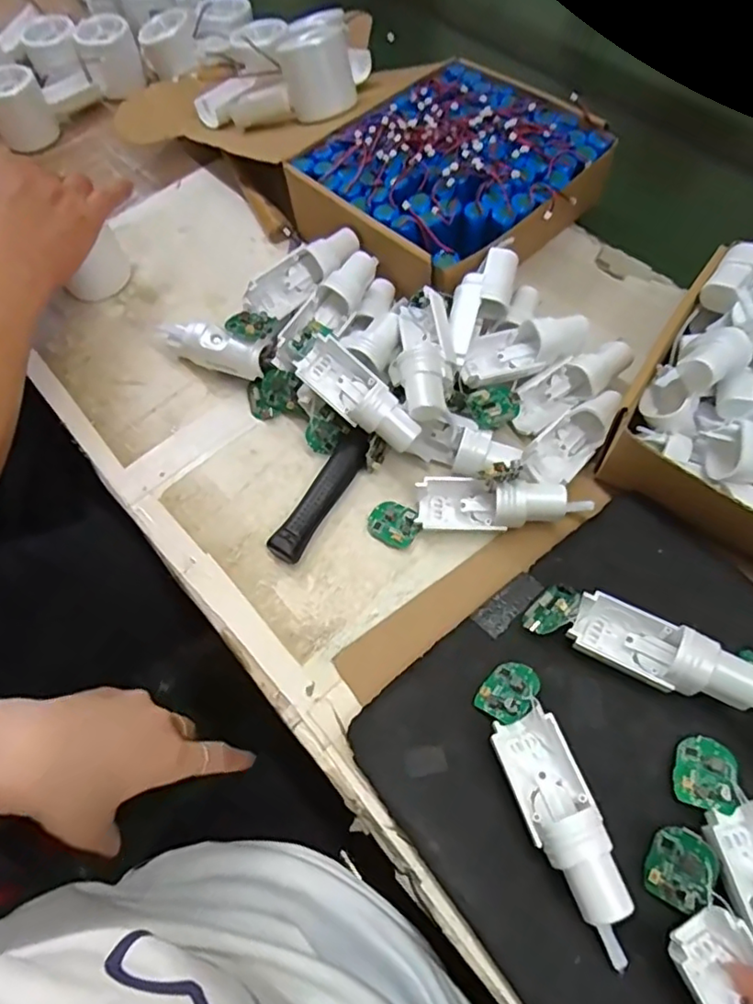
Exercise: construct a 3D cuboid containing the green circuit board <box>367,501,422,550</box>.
[{"bbox_3d":[0.012,0.014,0.405,0.035,0.006,0.028,35,69,20],"label":"green circuit board"}]

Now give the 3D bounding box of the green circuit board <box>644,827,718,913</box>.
[{"bbox_3d":[0.143,0.172,0.283,0.027,0.004,0.033,19,83,44],"label":"green circuit board"}]

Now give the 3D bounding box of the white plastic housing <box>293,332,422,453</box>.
[{"bbox_3d":[-0.011,-0.071,0.403,0.093,0.031,0.035,37,70,21],"label":"white plastic housing"}]

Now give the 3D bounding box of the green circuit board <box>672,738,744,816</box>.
[{"bbox_3d":[0.168,0.138,0.307,0.029,0.006,0.034,10,63,9],"label":"green circuit board"}]

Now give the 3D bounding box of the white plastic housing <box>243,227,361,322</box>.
[{"bbox_3d":[-0.056,-0.175,0.466,0.098,0.034,0.023,-36,65,-1],"label":"white plastic housing"}]

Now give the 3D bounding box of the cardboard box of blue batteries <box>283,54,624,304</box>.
[{"bbox_3d":[0.060,-0.264,0.511,0.224,0.075,0.195,-40,67,-16],"label":"cardboard box of blue batteries"}]

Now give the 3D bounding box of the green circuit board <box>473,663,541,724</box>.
[{"bbox_3d":[0.074,0.104,0.333,0.035,0.008,0.030,-44,40,-22],"label":"green circuit board"}]

